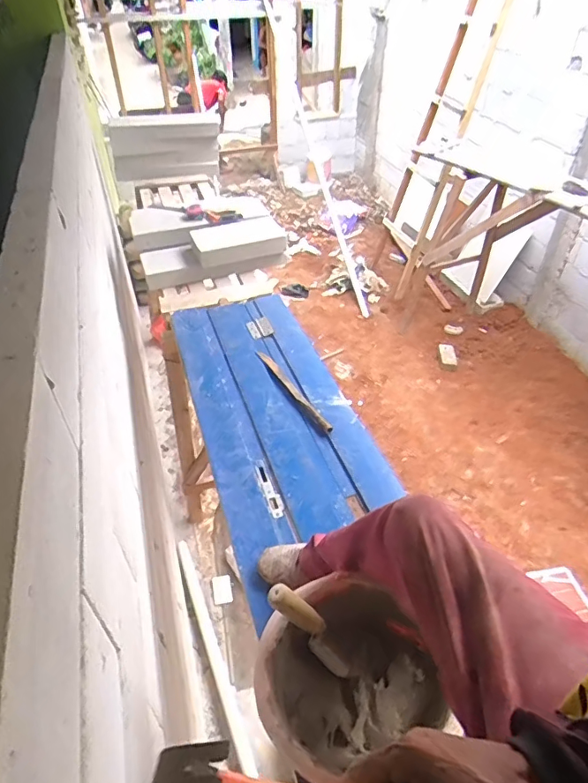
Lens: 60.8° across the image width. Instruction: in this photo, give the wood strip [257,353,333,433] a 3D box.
[{"bbox_3d":[-0.011,-0.014,1.484,0.036,0.013,0.419,-21,46,-21],"label":"wood strip"}]

